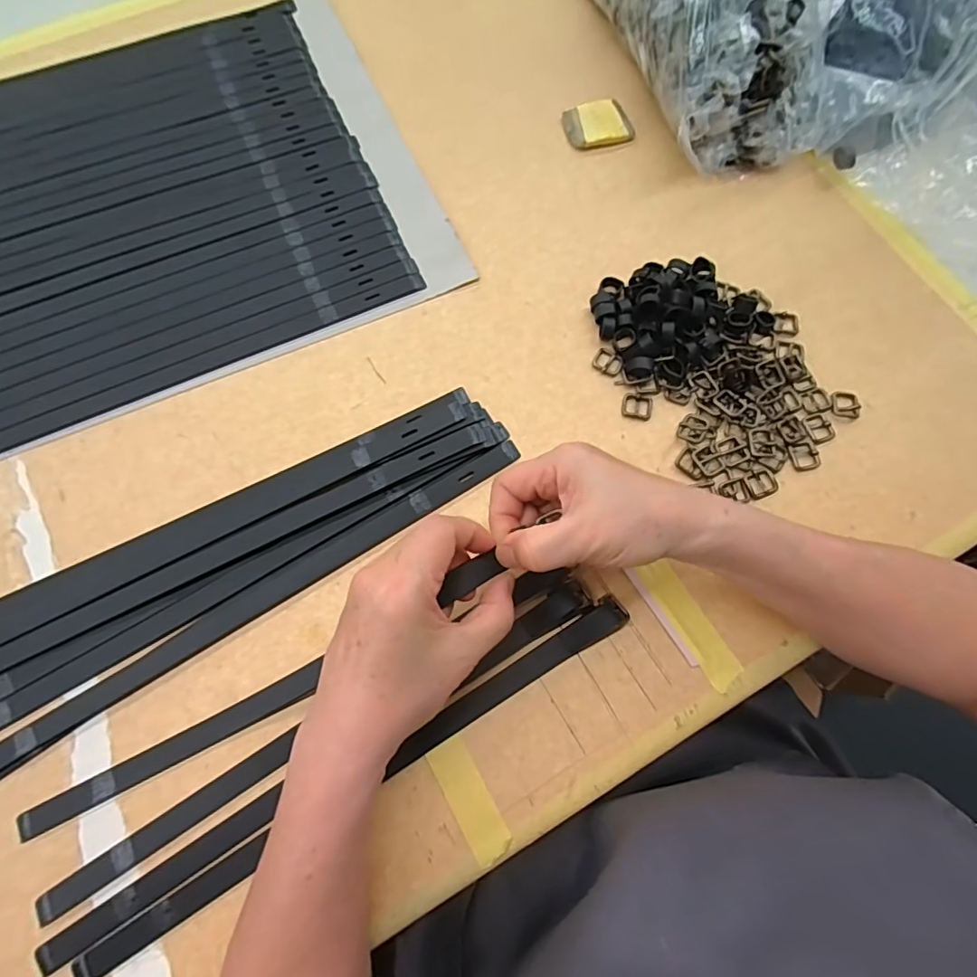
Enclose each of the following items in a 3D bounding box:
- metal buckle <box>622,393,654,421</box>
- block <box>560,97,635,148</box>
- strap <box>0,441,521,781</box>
[{"bbox_3d":[0.112,-0.062,0.396,0.023,0.004,0.020,9,73,4],"label":"metal buckle"},{"bbox_3d":[0.100,-0.330,0.476,0.060,0.005,0.047,-15,73,-3],"label":"block"},{"bbox_3d":[-0.155,0.077,0.352,0.396,0.009,0.024,-32,75,-8],"label":"strap"}]

